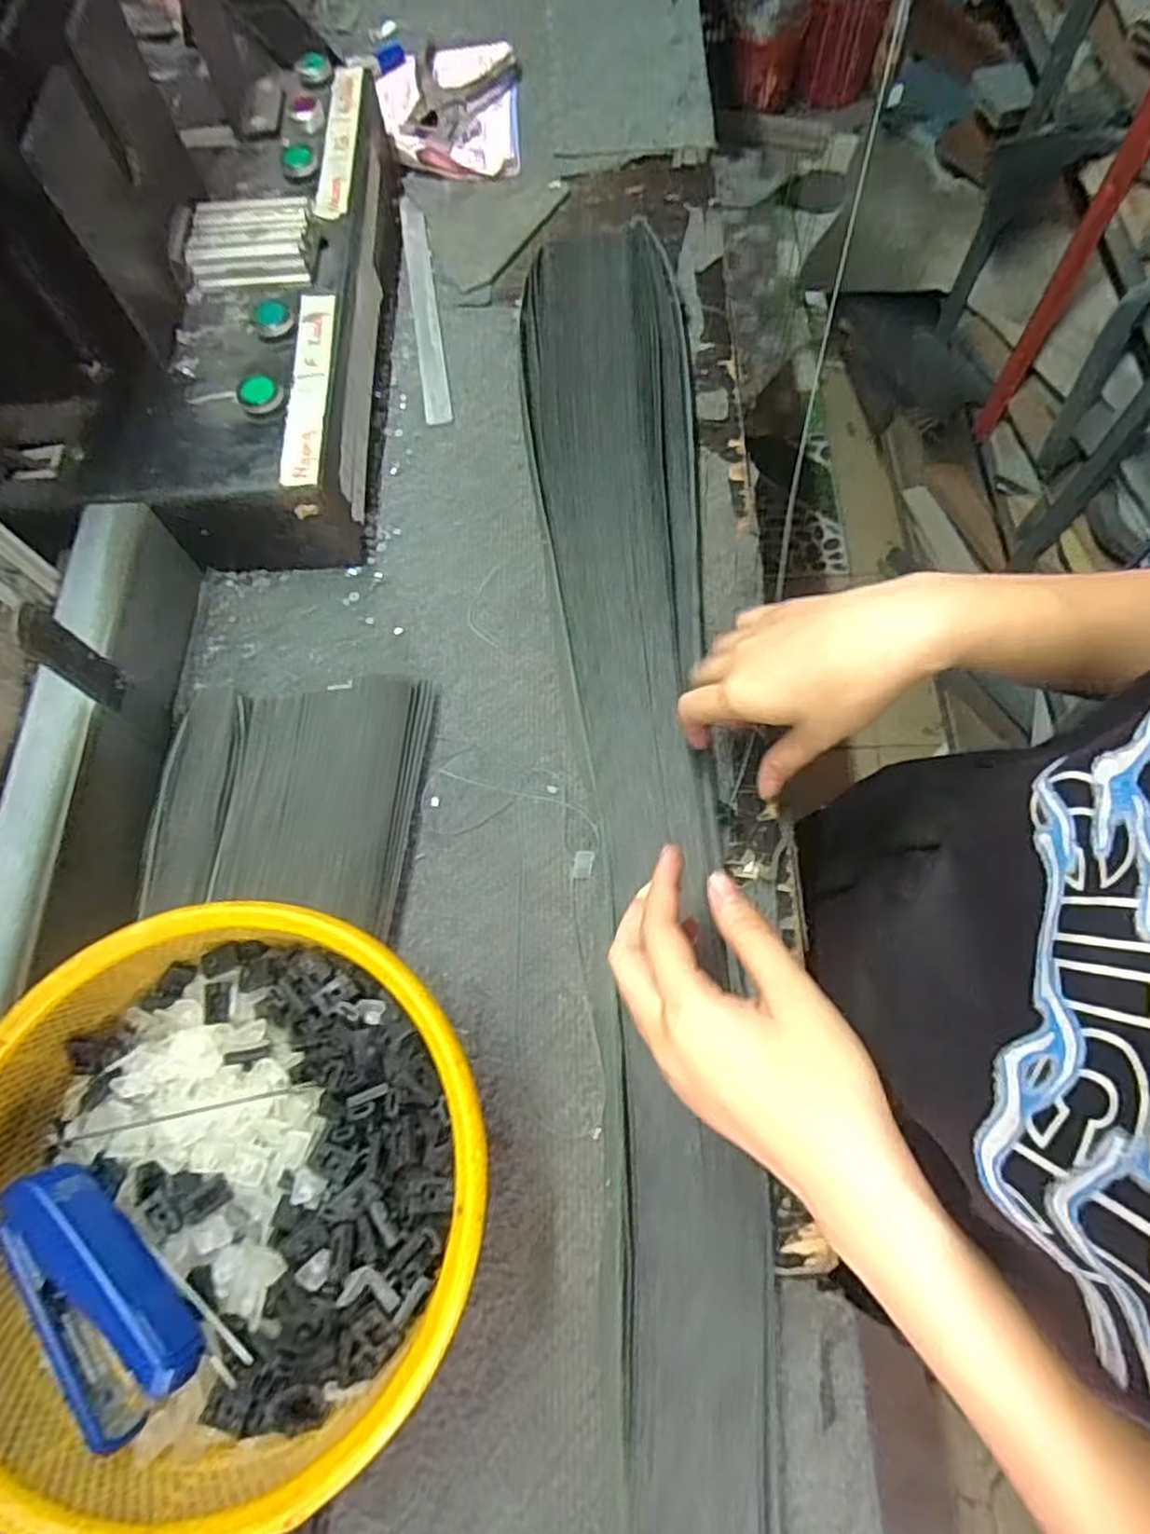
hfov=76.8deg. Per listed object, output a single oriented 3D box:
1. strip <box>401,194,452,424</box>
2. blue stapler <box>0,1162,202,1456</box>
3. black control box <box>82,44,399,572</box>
[{"bbox_3d":[-0.128,-0.395,0.615,0.021,0.004,0.268,-10,68,-2],"label":"strip"},{"bbox_3d":[-0.202,0.221,0.305,0.106,0.029,0.042,39,102,18],"label":"blue stapler"},{"bbox_3d":[-0.233,-0.367,0.556,0.160,0.100,0.456,-1,68,2],"label":"black control box"}]

